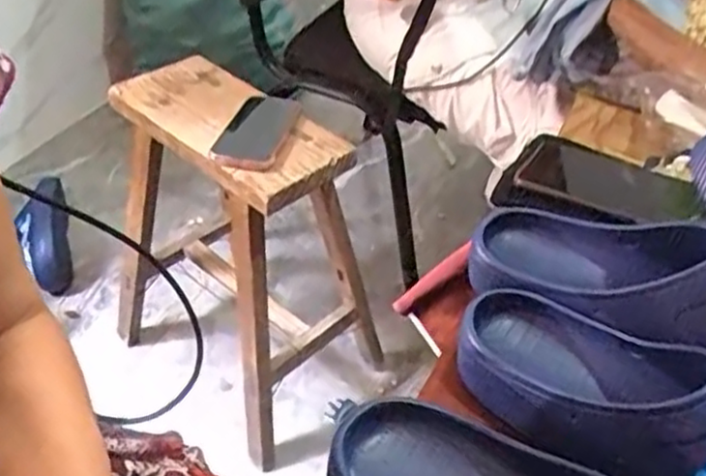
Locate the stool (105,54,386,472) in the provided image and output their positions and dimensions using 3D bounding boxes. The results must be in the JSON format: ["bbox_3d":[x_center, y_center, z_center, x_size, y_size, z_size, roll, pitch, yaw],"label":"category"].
[{"bbox_3d":[-0.187,0.011,1.137,0.391,0.462,0.307,28,46,26],"label":"stool"}]

